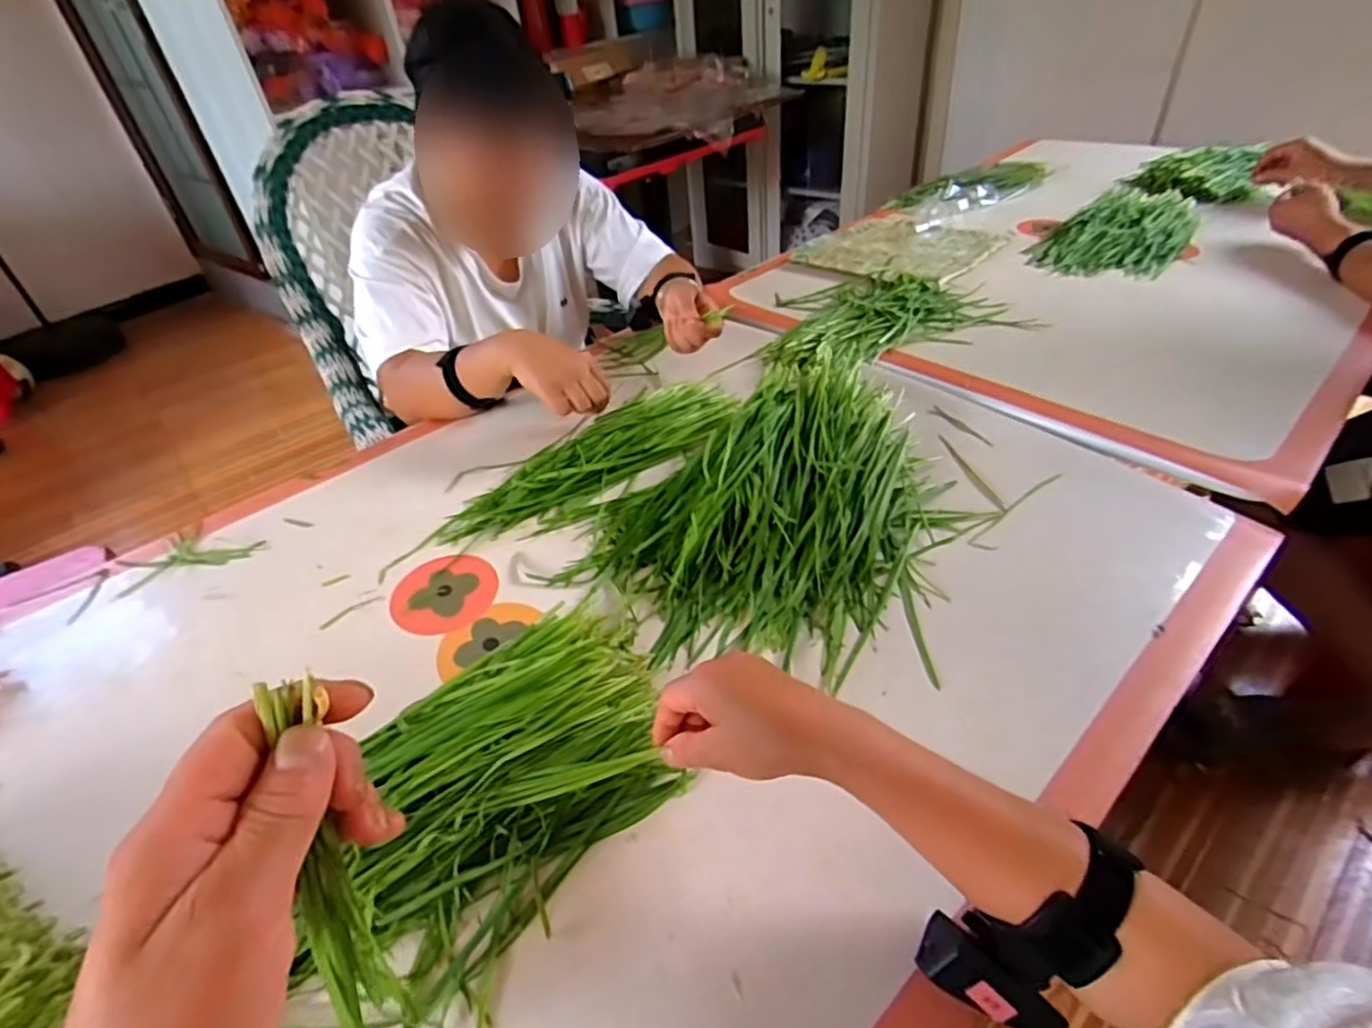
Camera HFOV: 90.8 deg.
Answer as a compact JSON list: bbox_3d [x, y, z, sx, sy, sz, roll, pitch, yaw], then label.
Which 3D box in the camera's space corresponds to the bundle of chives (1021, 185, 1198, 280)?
[{"bbox_3d":[0.701,-0.465,1.108,0.209,0.044,0.310,26,50,32],"label":"bundle of chives"}]

